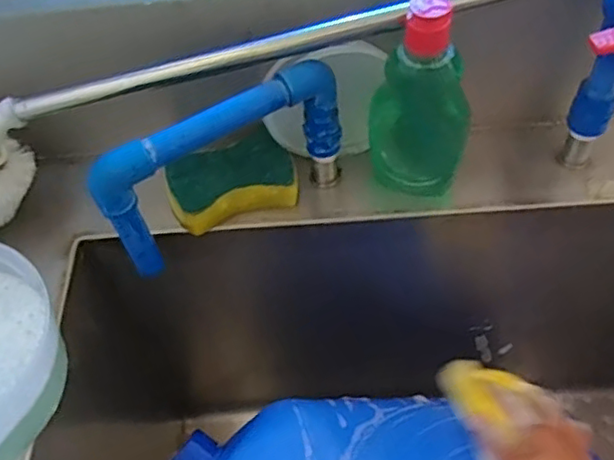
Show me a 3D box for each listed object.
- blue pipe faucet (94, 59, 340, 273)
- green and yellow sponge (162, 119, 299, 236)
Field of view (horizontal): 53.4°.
[{"bbox_3d":[-0.054,-0.047,0.435,0.182,0.100,0.029,-32,58,-17],"label":"blue pipe faucet"},{"bbox_3d":[-0.063,-0.042,0.498,0.100,0.027,0.073,-23,56,-12],"label":"green and yellow sponge"}]

